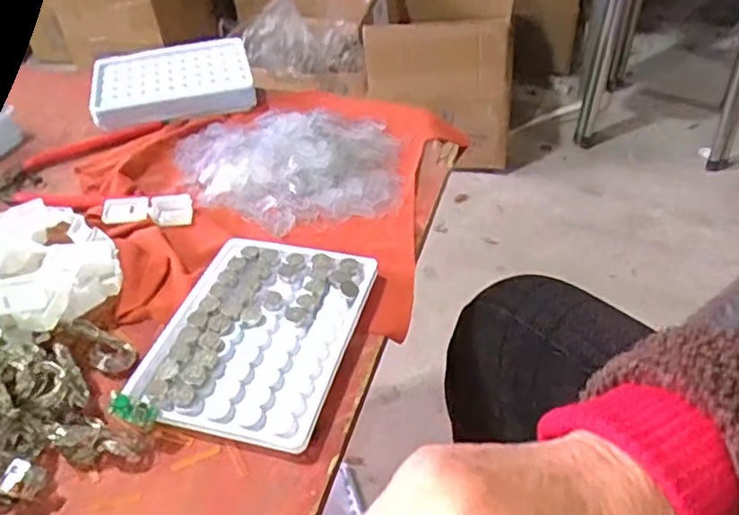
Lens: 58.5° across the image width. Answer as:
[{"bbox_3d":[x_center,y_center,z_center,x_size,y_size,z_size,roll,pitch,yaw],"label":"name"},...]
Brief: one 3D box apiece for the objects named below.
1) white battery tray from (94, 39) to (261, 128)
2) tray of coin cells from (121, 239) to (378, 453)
[{"bbox_3d":[-0.169,-0.152,0.567,0.128,0.021,0.094,-12,41,-9],"label":"white battery tray"},{"bbox_3d":[-0.060,0.039,0.351,0.095,0.015,0.127,8,42,14],"label":"tray of coin cells"}]

